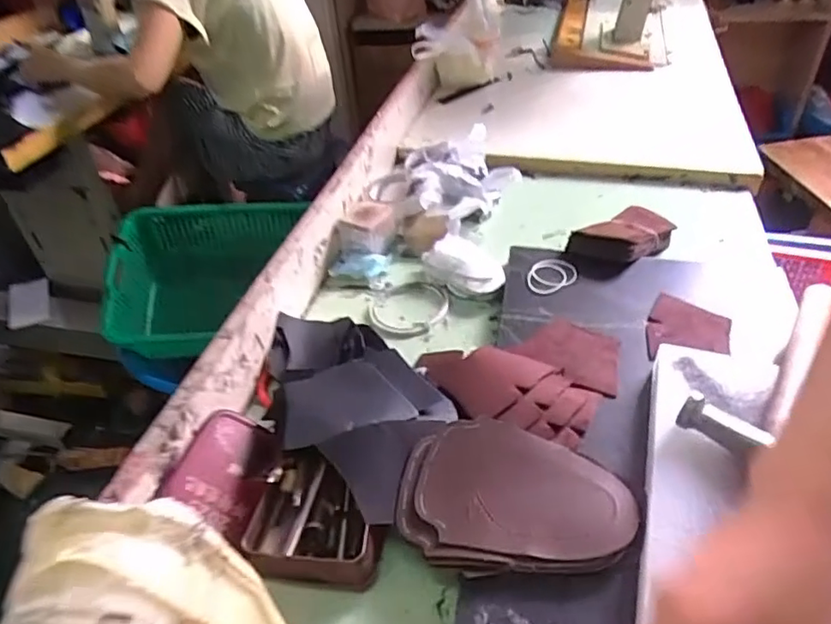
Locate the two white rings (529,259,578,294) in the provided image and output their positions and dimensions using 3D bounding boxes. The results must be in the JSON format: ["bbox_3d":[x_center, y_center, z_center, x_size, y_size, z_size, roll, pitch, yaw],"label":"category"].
[{"bbox_3d":[0.152,-0.042,0.655,0.058,0.008,0.047,-25,43,-22],"label":"two white rings"}]

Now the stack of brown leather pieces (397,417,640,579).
[{"bbox_3d":[0.073,0.137,0.439,0.165,0.025,0.118,-3,40,0],"label":"stack of brown leather pieces"}]

